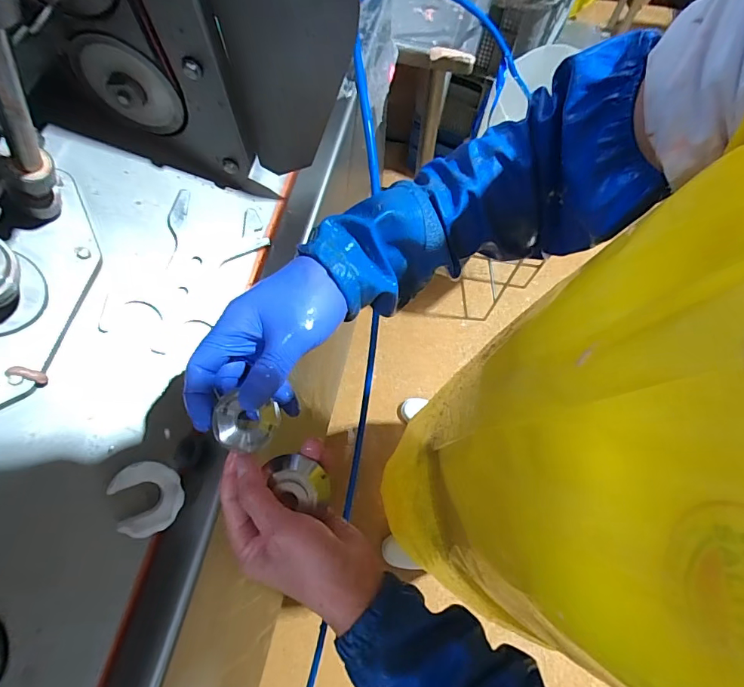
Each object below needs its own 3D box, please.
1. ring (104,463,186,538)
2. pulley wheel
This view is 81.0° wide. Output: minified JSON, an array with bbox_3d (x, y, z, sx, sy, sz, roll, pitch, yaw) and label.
[{"bbox_3d":[-0.204,0.140,0.399,0.055,0.007,0.063,-17,85,-32],"label":"ring"},{"bbox_3d":[-0.245,-0.251,0.434,0.100,0.104,0.019,11,69,3],"label":"pulley wheel"}]

